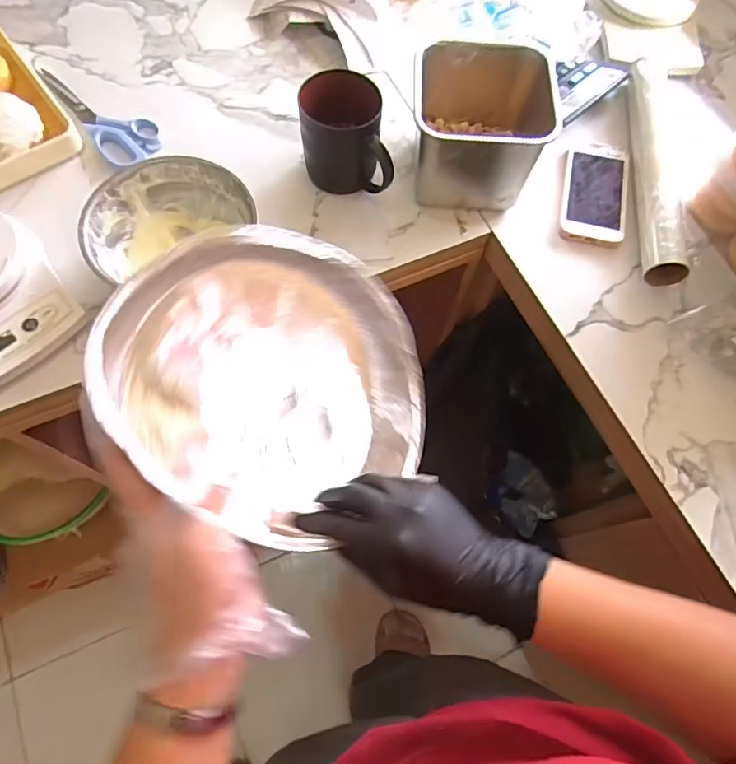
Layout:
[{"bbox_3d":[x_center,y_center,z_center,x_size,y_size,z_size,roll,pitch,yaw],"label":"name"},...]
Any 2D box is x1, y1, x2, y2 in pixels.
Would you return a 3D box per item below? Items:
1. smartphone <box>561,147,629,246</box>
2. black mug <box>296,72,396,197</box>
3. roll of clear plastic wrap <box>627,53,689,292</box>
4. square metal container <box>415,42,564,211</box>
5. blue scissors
[{"bbox_3d":[0.259,-0.215,0.576,0.072,0.011,0.127,12,67,3],"label":"smartphone"},{"bbox_3d":[-0.023,-0.250,0.535,0.088,0.106,0.087,-5,67,-5],"label":"black mug"},{"bbox_3d":[0.318,-0.243,0.567,0.031,0.030,0.297,6,67,0],"label":"roll of clear plastic wrap"},{"bbox_3d":[0.117,-0.271,0.542,0.135,0.100,0.134,7,67,0],"label":"square metal container"},{"bbox_3d":[-0.313,-0.320,0.600,0.066,0.017,0.180,-39,74,-17],"label":"blue scissors"}]

